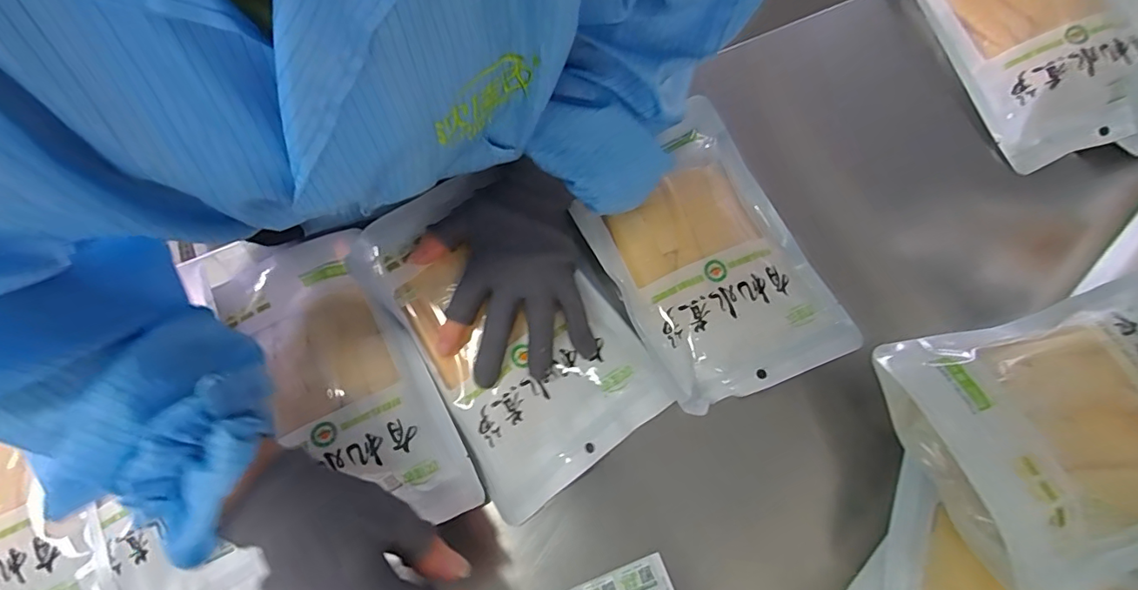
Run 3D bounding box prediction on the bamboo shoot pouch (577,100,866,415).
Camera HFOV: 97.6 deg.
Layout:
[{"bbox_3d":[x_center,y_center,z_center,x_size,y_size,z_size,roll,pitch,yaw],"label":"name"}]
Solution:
[{"bbox_3d":[0.104,-0.038,0.409,0.153,0.034,0.238,-21,73,-4],"label":"bamboo shoot pouch"}]

